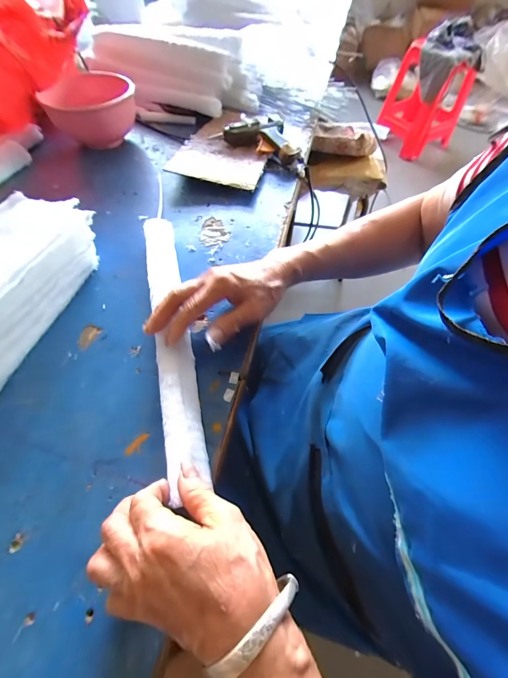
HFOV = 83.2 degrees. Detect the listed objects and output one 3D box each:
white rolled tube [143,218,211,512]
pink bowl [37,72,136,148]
[{"bbox_3d":[-0.088,-0.016,0.302,0.034,0.019,0.320,-12,60,-8],"label":"white rolled tube"},{"bbox_3d":[-0.287,-0.405,0.517,0.147,0.083,0.183,-20,60,-12],"label":"pink bowl"}]

